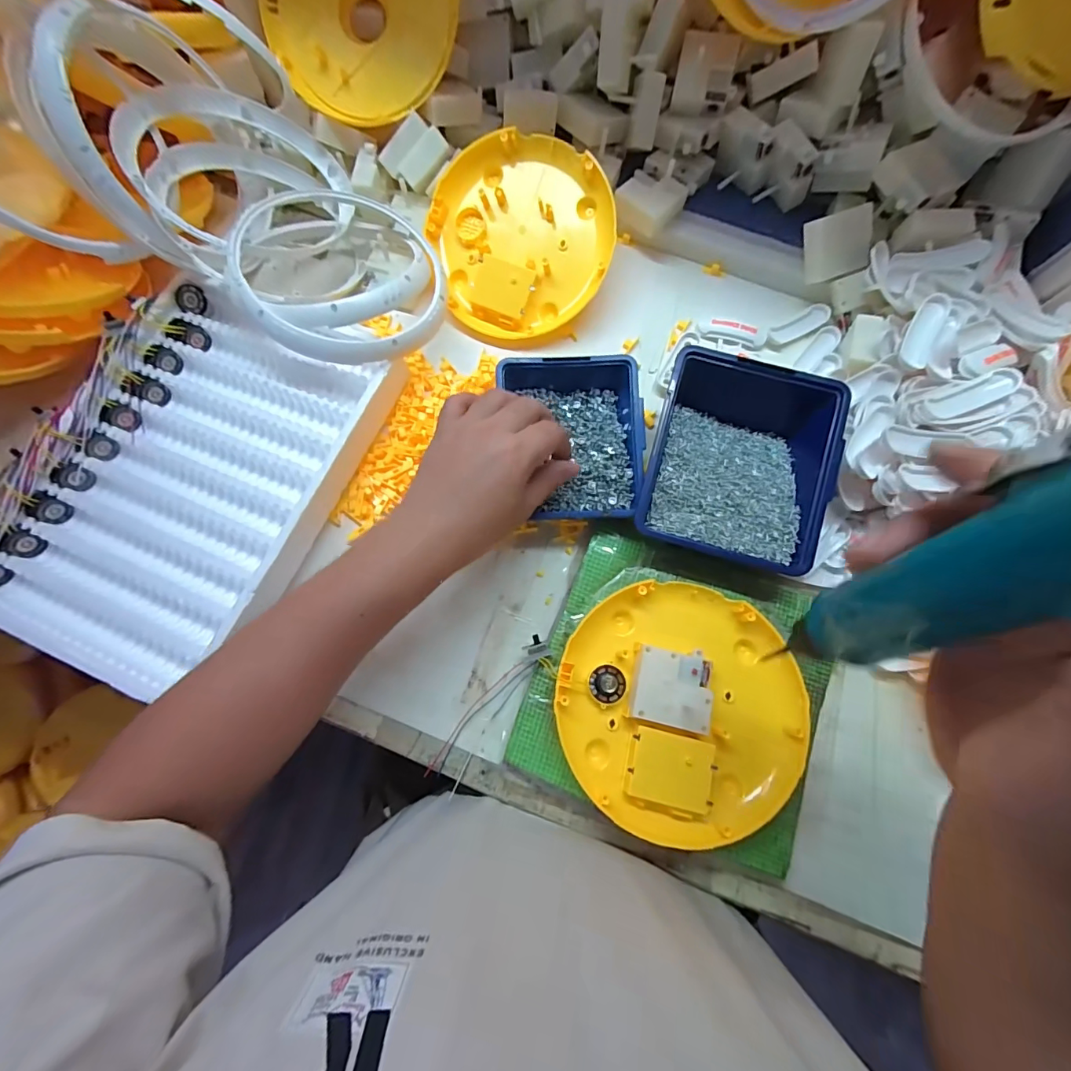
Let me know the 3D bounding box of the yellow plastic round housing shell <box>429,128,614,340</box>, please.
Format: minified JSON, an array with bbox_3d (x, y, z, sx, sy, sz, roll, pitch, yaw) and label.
[{"bbox_3d":[-0.012,-0.294,0.453,0.170,0.040,0.177,1,97,7],"label":"yellow plastic round housing shell"}]

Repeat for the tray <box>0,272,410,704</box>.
[{"bbox_3d":[-0.307,-0.060,0.393,0.271,0.043,0.333,22,77,5],"label":"tray"}]

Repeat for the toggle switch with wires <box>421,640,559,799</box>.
[{"bbox_3d":[-0.034,0.143,0.361,0.035,0.024,0.137,41,79,9],"label":"toggle switch with wires"}]

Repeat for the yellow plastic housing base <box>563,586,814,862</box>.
[{"bbox_3d":[0.112,0.132,0.353,0.177,0.045,0.182,0,76,-1],"label":"yellow plastic housing base"}]

